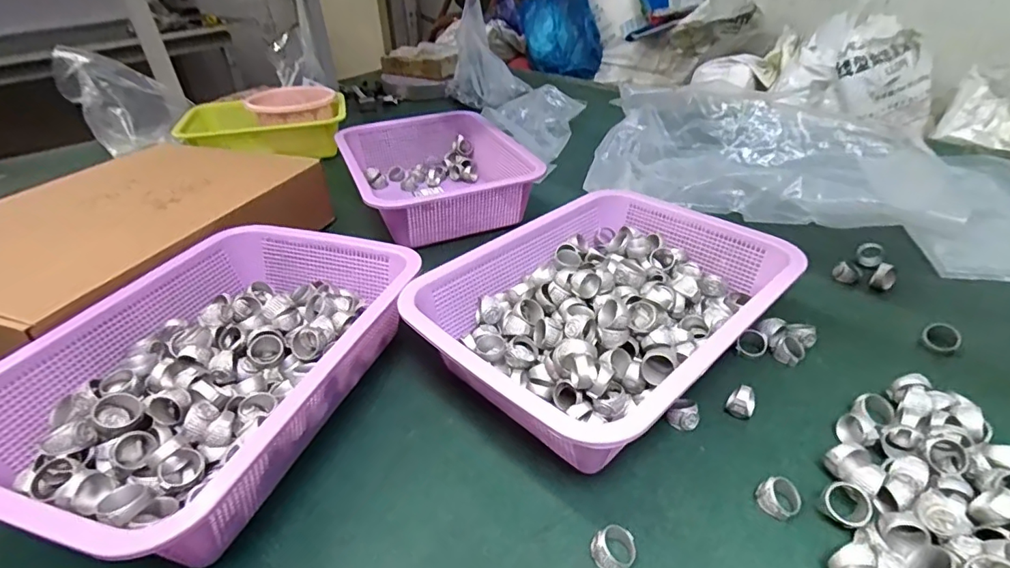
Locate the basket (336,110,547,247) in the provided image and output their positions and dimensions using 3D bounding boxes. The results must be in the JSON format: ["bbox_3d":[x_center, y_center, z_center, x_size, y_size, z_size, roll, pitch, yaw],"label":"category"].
[{"bbox_3d":[-0.100,-0.156,0.722,0.216,0.080,0.289,-15,37,-18],"label":"basket"}]

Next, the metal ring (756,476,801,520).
[{"bbox_3d":[0.178,0.139,0.335,0.021,0.019,0.022,-2,35,1],"label":"metal ring"}]

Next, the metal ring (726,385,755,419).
[{"bbox_3d":[0.183,0.092,0.398,0.020,0.024,0.018,19,40,27],"label":"metal ring"}]

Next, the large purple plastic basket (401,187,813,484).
[{"bbox_3d":[0.095,0.021,0.456,0.294,0.083,0.222,-30,43,-33],"label":"large purple plastic basket"}]

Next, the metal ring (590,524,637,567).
[{"bbox_3d":[0.065,0.160,0.309,0.027,0.018,0.024,3,35,8],"label":"metal ring"}]

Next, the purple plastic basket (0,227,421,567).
[{"bbox_3d":[-0.213,0.064,0.402,0.219,0.091,0.305,10,37,17],"label":"purple plastic basket"}]

